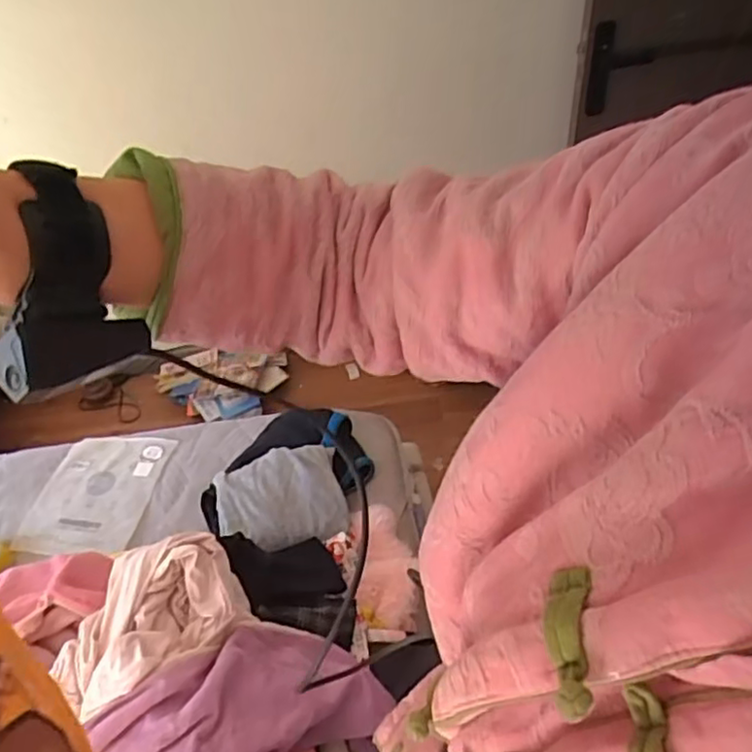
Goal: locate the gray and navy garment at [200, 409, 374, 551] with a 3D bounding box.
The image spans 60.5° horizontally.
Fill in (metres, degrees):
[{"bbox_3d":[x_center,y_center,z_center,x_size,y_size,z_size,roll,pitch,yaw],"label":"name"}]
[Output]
[{"bbox_3d":[-0.157,0.172,1.181,0.274,0.103,0.327,8,45,14],"label":"gray and navy garment"}]

